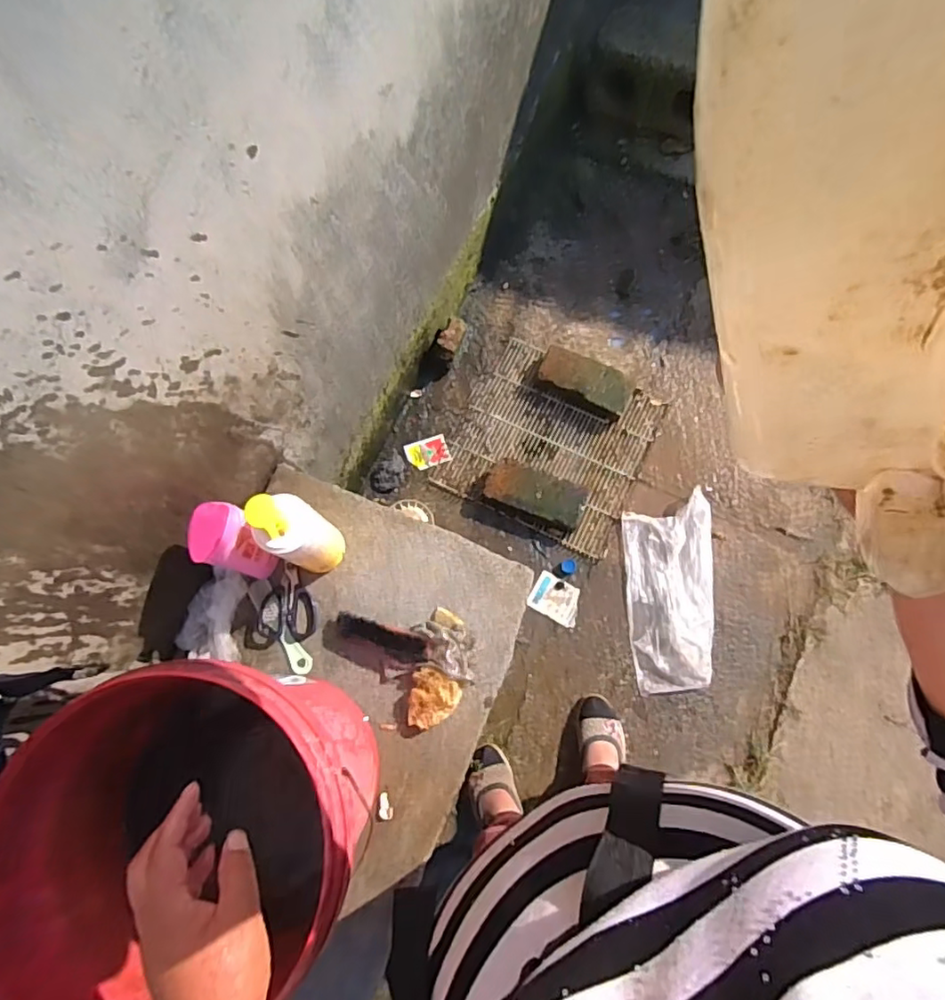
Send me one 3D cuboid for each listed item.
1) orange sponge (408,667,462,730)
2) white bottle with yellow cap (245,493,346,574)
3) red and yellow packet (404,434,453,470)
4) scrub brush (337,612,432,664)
[{"bbox_3d":[-0.056,0.294,0.868,0.073,0.045,0.081,10,76,3],"label":"orange sponge"},{"bbox_3d":[-0.233,0.049,0.809,0.059,0.264,0.081,37,79,9],"label":"white bottle with yellow cap"},{"bbox_3d":[-0.113,-0.121,1.503,0.106,0.009,0.077,-18,76,-4],"label":"red and yellow packet"},{"bbox_3d":[-0.137,0.214,0.896,0.150,0.032,0.050,17,76,5],"label":"scrub brush"}]

